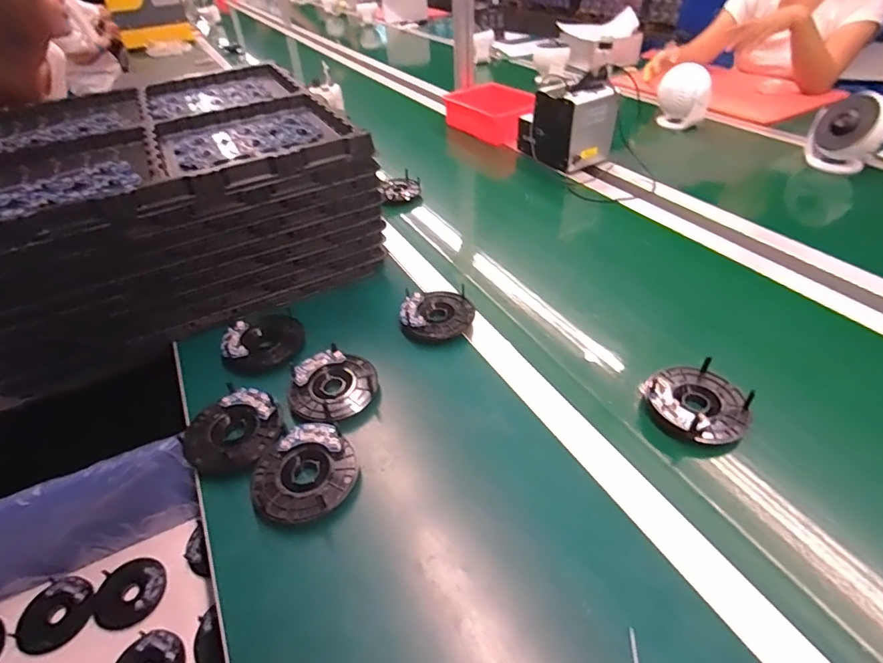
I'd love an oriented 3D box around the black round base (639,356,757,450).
[{"bbox_3d":[0.276,0.076,0.500,0.099,0.036,0.097,-2,42,2],"label":"black round base"}]

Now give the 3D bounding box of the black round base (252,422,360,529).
[{"bbox_3d":[-0.133,0.137,0.457,0.099,0.017,0.097,-2,42,2],"label":"black round base"}]

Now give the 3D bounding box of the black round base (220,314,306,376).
[{"bbox_3d":[-0.231,0.013,0.603,0.100,0.018,0.108,-2,42,2],"label":"black round base"}]

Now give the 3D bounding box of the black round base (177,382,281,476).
[{"bbox_3d":[-0.223,0.104,0.496,0.097,0.012,0.095,-2,42,2],"label":"black round base"}]

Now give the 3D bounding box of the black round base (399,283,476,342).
[{"bbox_3d":[-0.006,-0.026,0.635,0.097,0.032,0.092,-2,42,2],"label":"black round base"}]

